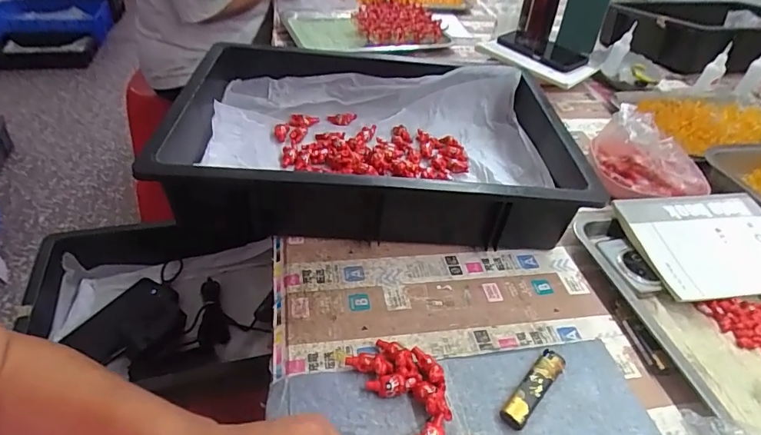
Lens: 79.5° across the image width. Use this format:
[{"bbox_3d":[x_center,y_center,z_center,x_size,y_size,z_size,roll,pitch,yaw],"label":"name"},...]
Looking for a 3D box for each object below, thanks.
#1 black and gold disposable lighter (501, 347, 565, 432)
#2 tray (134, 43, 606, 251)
[{"bbox_3d":[0.127,0.140,0.378,0.020,0.013,0.079,33,47,28],"label":"black and gold disposable lighter"},{"bbox_3d":[-0.016,-0.106,0.593,0.457,0.098,0.350,3,40,-4],"label":"tray"}]

